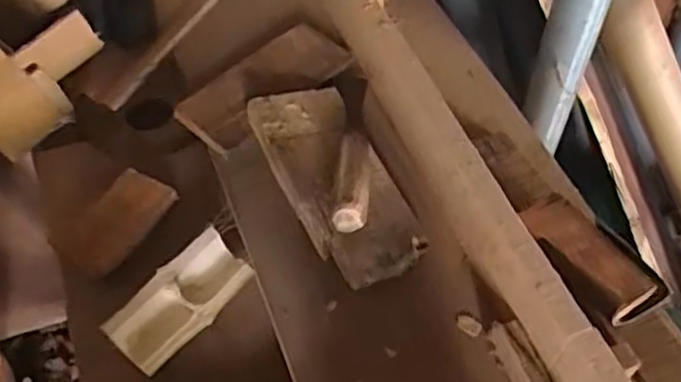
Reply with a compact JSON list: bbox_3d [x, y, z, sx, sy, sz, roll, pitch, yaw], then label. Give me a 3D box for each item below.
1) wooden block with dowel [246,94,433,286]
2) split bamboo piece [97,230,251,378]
[{"bbox_3d":[-0.005,-0.017,0.654,0.099,0.070,0.222,-20,54,-17],"label":"wooden block with dowel"},{"bbox_3d":[-0.140,0.097,0.622,0.063,0.026,0.125,45,68,7],"label":"split bamboo piece"}]

